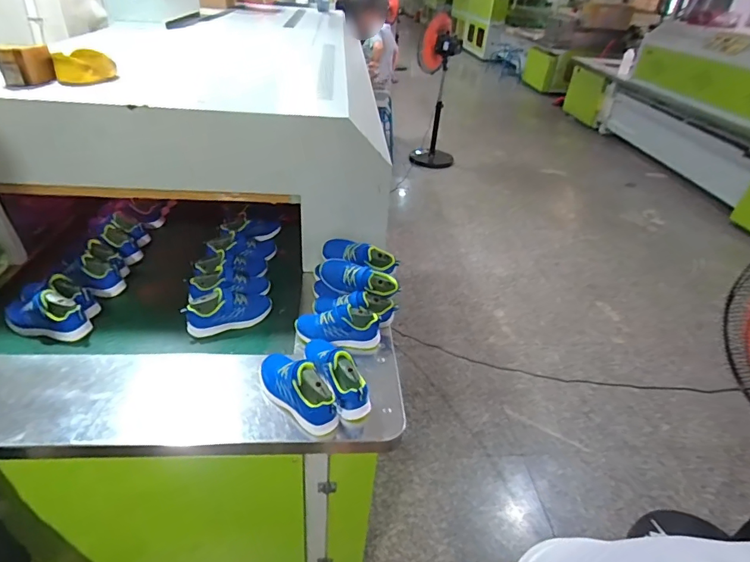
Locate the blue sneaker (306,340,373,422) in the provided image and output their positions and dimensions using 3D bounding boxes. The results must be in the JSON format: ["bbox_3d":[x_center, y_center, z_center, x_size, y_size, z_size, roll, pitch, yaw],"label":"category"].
[{"bbox_3d":[-0.090,0.193,1.006,0.080,0.112,0.231,-15,40,-26],"label":"blue sneaker"}]

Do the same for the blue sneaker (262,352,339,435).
[{"bbox_3d":[-0.165,0.216,0.949,0.228,0.108,0.082,30,42,31],"label":"blue sneaker"}]

